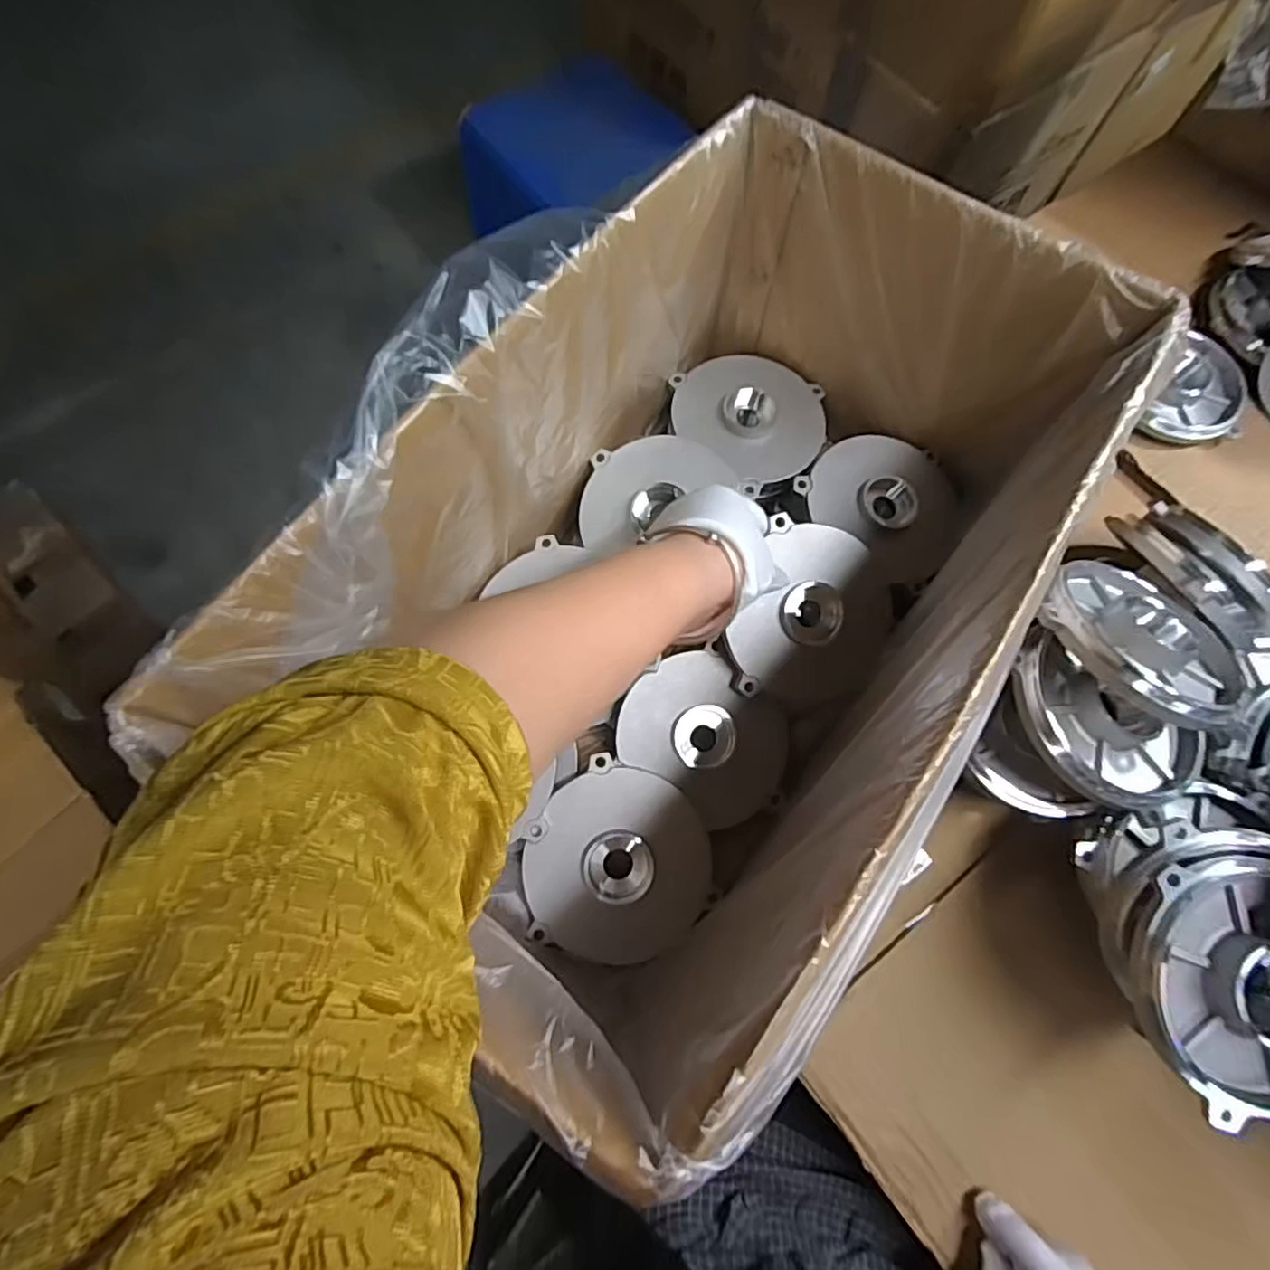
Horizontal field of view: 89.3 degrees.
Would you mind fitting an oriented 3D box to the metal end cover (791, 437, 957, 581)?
[{"bbox_3d":[0.182,-0.100,0.459,0.110,0.025,0.099,33,73,9],"label":"metal end cover"}]

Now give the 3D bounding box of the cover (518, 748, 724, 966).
[{"bbox_3d":[-0.010,0.139,0.386,0.107,0.020,0.110,43,74,12],"label":"cover"}]

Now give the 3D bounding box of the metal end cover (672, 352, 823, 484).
[{"bbox_3d":[0.086,-0.166,0.479,0.114,0.022,0.109,40,74,11],"label":"metal end cover"}]

